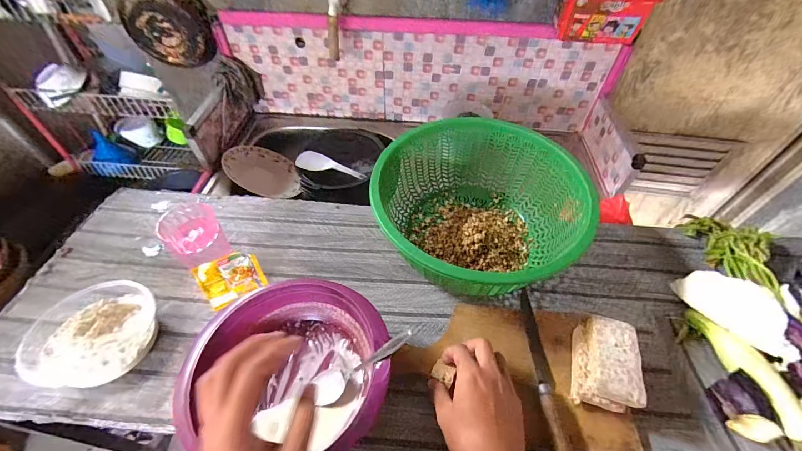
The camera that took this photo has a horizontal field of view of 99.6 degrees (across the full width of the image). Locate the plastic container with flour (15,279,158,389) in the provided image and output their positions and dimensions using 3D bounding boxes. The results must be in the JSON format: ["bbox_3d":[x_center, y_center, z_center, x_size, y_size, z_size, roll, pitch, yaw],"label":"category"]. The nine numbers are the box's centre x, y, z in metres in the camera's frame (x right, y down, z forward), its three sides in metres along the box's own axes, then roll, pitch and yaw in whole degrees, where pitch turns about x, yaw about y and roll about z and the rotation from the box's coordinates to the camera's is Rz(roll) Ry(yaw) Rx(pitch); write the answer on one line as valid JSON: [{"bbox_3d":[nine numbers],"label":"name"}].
[{"bbox_3d":[-0.413,0.146,0.463,0.131,0.062,0.137,1,50,-1],"label":"plastic container with flour"}]

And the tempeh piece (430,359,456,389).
[{"bbox_3d":[0.054,0.187,0.429,0.031,0.008,0.020,33,57,24],"label":"tempeh piece"}]

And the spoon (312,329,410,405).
[{"bbox_3d":[-0.044,0.168,0.405,0.148,0.021,0.040,-37,51,19],"label":"spoon"}]

